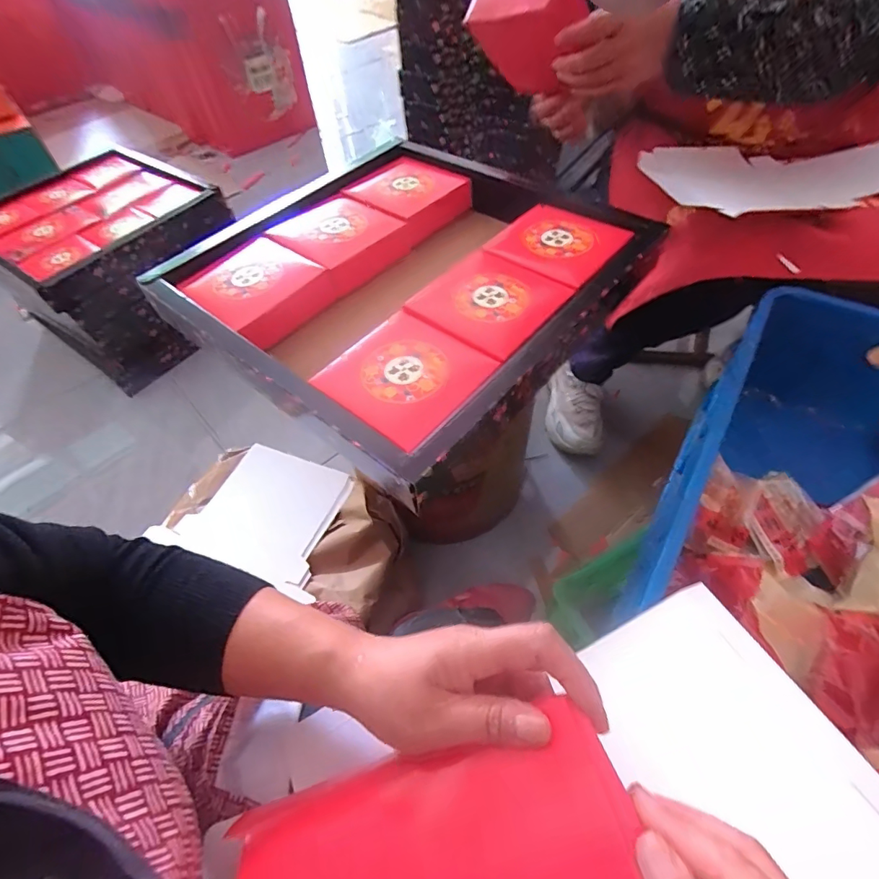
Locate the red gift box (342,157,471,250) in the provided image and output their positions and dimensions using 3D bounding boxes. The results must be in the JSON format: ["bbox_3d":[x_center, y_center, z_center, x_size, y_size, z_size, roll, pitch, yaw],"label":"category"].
[{"bbox_3d":[-0.048,-0.335,0.645,0.137,0.038,0.129,32,63,24],"label":"red gift box"}]

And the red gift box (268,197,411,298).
[{"bbox_3d":[-0.127,-0.255,0.595,0.133,0.041,0.131,-40,62,-22],"label":"red gift box"}]

